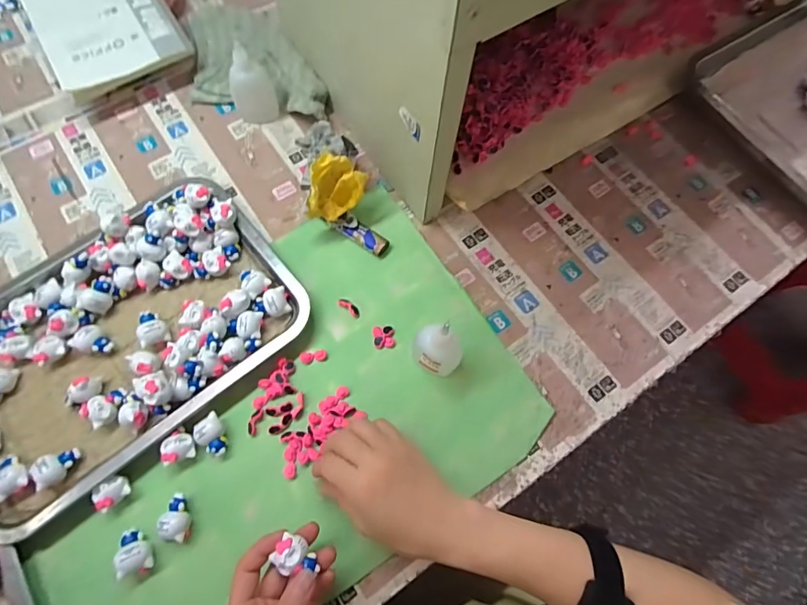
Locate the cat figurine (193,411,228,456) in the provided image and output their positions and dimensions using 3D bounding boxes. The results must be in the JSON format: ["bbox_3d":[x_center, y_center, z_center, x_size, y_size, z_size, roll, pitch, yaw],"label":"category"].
[{"bbox_3d":[-0.162,0.114,0.385,0.023,0.017,0.031,-33,76,-12],"label":"cat figurine"}]

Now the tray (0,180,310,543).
[{"bbox_3d":[-0.257,0.033,0.405,0.311,0.041,0.215,-33,76,-12],"label":"tray"}]

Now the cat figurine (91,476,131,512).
[{"bbox_3d":[-0.237,0.155,0.368,0.027,0.023,0.017,-42,78,-14],"label":"cat figurine"}]

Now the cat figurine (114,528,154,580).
[{"bbox_3d":[-0.209,0.195,0.354,0.024,0.028,0.033,-13,72,-6],"label":"cat figurine"}]

